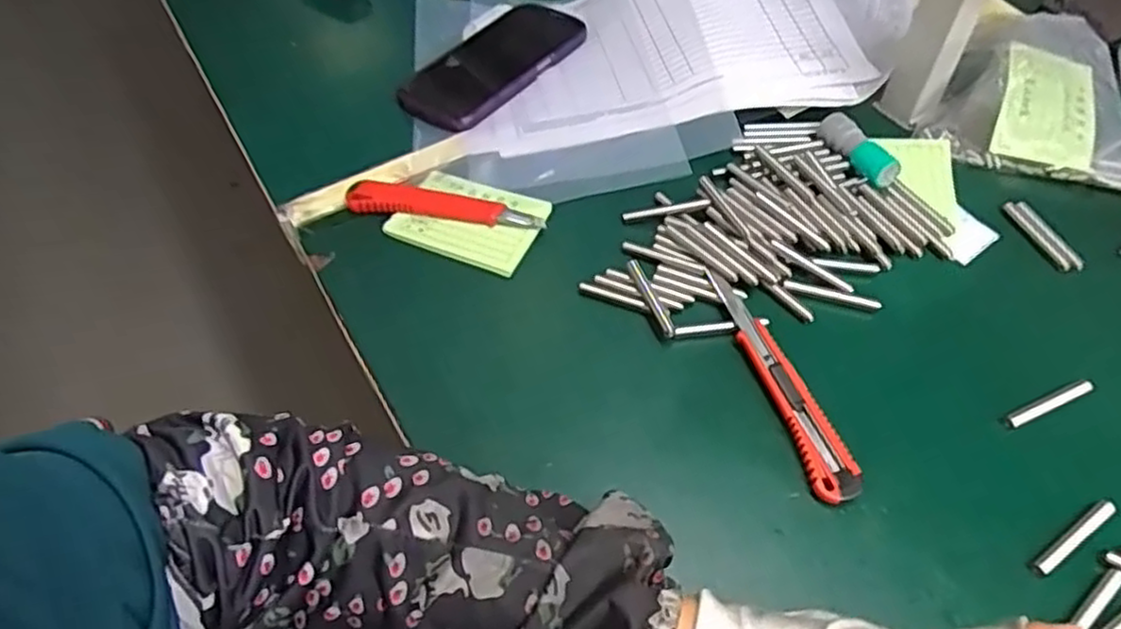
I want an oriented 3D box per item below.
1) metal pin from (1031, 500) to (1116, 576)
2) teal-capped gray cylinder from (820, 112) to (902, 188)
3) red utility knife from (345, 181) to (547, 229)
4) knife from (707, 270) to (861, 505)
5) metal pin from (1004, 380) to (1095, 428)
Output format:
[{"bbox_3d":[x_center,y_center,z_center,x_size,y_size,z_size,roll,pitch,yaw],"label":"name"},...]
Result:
[{"bbox_3d":[0.251,0.108,0.346,0.056,0.004,0.008,-29,58,-19],"label":"metal pin"},{"bbox_3d":[0.209,-0.114,0.501,0.020,0.022,0.066,-29,58,-20],"label":"teal-capped gray cylinder"},{"bbox_3d":[-0.079,-0.076,0.489,0.135,0.010,0.026,8,53,7],"label":"red utility knife"},{"bbox_3d":[0.124,0.036,0.402,0.024,0.012,0.149,-13,54,-9],"label":"knife"},{"bbox_3d":[0.271,0.049,0.392,0.058,0.004,0.009,-19,55,-13],"label":"metal pin"}]

